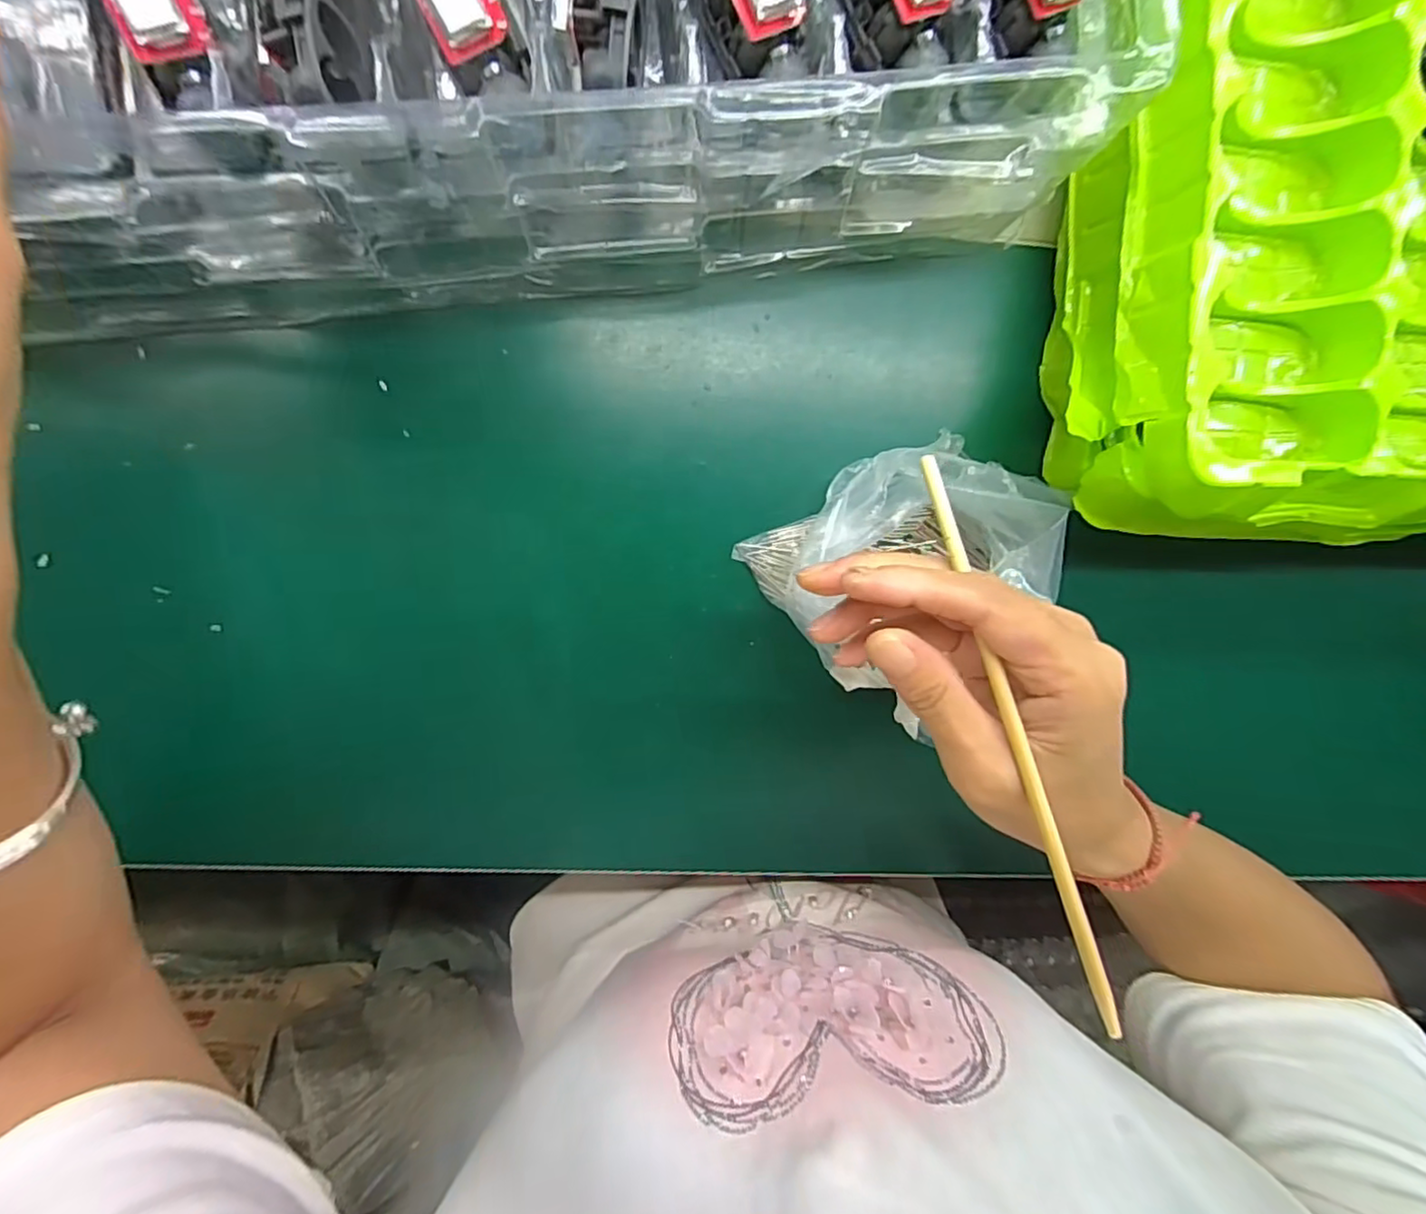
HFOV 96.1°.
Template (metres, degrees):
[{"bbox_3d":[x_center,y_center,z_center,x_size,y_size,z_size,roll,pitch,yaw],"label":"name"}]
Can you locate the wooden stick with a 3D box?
[{"bbox_3d":[0.098,0.039,0.208,0.006,0.005,0.188,-14,82,-2],"label":"wooden stick"}]

